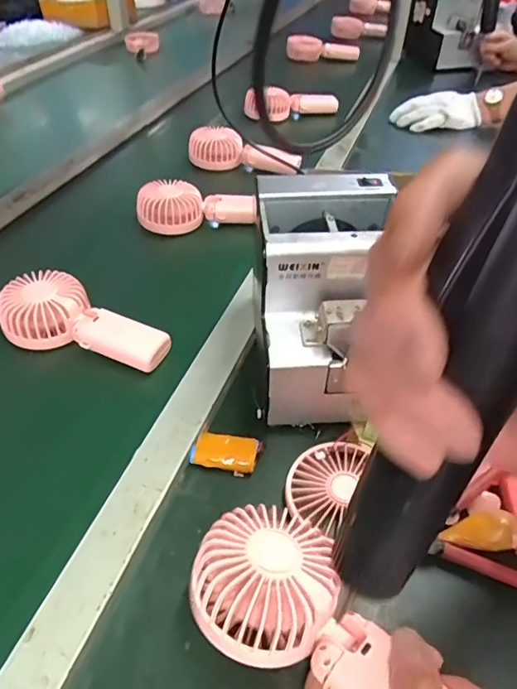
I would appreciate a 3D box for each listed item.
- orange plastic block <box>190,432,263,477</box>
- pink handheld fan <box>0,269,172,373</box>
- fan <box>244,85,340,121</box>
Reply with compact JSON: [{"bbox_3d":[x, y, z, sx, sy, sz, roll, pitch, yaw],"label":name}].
[{"bbox_3d":[-0.027,0.088,0.412,0.053,0.014,0.030,10,44,7],"label":"orange plastic block"},{"bbox_3d":[-0.176,-0.021,0.508,0.173,0.043,0.079,20,46,16],"label":"pink handheld fan"},{"bbox_3d":[0.060,-0.471,0.985,0.180,0.060,0.068,-8,45,-12],"label":"fan"}]

